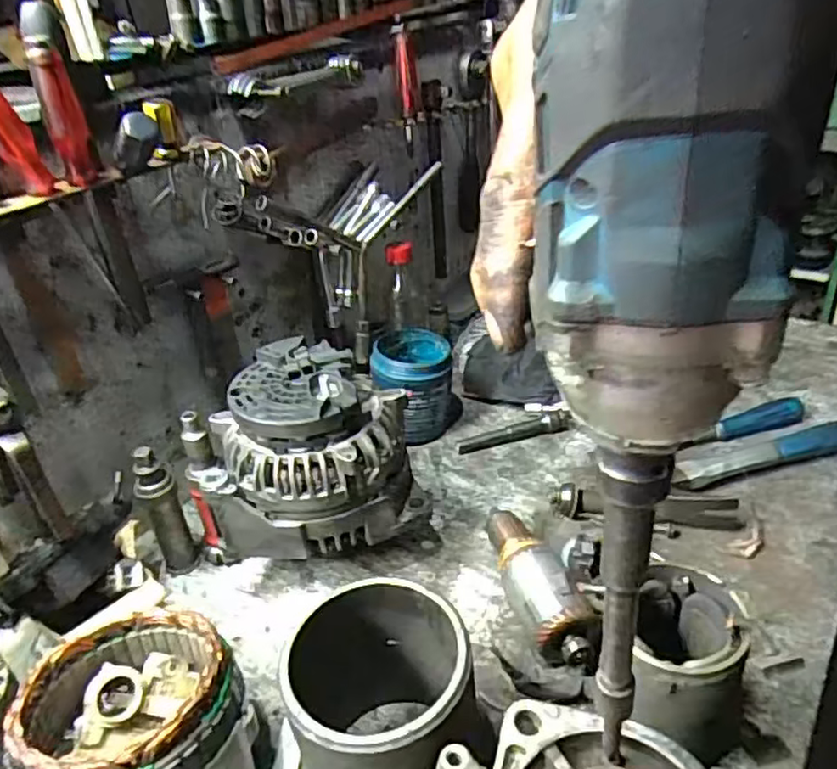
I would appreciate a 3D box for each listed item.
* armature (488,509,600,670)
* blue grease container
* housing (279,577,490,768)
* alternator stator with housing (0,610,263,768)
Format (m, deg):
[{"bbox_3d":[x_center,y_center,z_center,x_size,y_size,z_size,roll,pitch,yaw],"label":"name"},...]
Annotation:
[{"bbox_3d":[0.094,0.159,0.540,0.051,0.055,0.151,-13,32,-12],"label":"armature"},{"bbox_3d":[-0.002,0.004,0.757,0.091,0.106,0.093,0,32,10],"label":"blue grease container"},{"bbox_3d":[-0.024,0.209,0.410,0.117,0.131,0.110,-10,31,-7],"label":"housing"},{"bbox_3d":[-0.172,0.230,0.422,0.135,0.112,0.143,-9,31,-5],"label":"alternator stator with housing"}]

